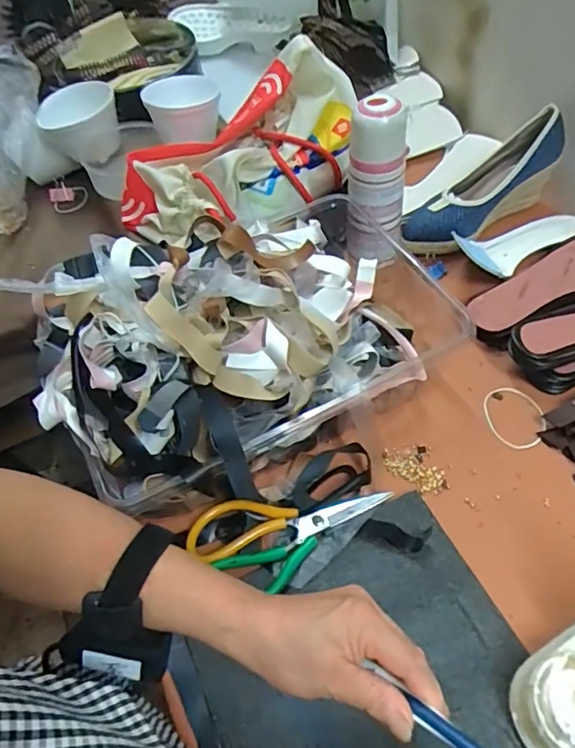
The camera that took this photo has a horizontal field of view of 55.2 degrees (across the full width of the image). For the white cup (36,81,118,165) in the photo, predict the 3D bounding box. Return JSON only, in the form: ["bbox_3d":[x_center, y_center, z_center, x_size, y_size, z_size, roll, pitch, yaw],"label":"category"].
[{"bbox_3d":[-0.336,-0.410,0.904,0.118,0.088,0.118,-3,53,4],"label":"white cup"}]

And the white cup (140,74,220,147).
[{"bbox_3d":[-0.167,-0.419,0.880,0.108,0.089,0.114,-3,53,4],"label":"white cup"}]

